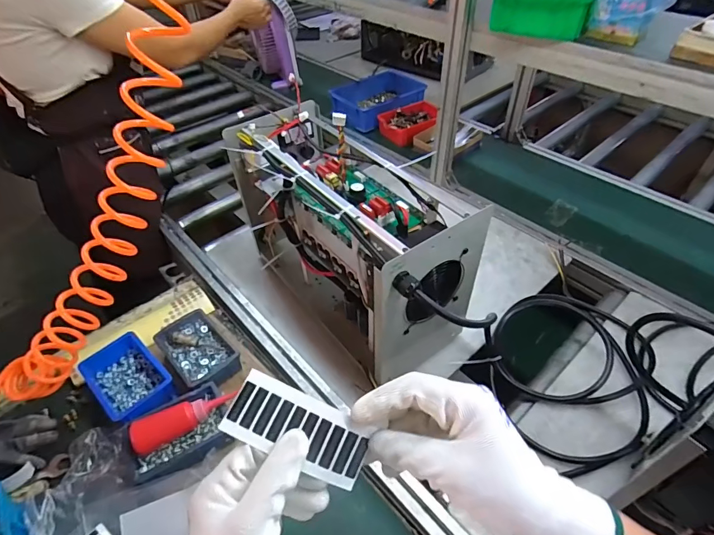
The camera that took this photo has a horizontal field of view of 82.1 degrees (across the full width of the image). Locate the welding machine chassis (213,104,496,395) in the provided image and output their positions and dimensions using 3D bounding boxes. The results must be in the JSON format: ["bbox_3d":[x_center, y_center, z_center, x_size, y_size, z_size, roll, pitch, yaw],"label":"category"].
[{"bbox_3d":[-0.015,-0.041,0.734,0.204,0.302,0.508,-30,51,-24],"label":"welding machine chassis"}]

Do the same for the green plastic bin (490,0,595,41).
[{"bbox_3d":[0.377,-0.538,0.827,0.174,0.071,0.266,15,48,17],"label":"green plastic bin"}]

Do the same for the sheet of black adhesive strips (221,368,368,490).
[{"bbox_3d":[-0.040,0.110,0.282,0.096,0.011,0.045,23,64,7],"label":"sheet of black adhesive strips"}]

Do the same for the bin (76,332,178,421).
[{"bbox_3d":[-0.378,0.182,0.674,0.165,0.051,0.097,32,55,29],"label":"bin"}]

